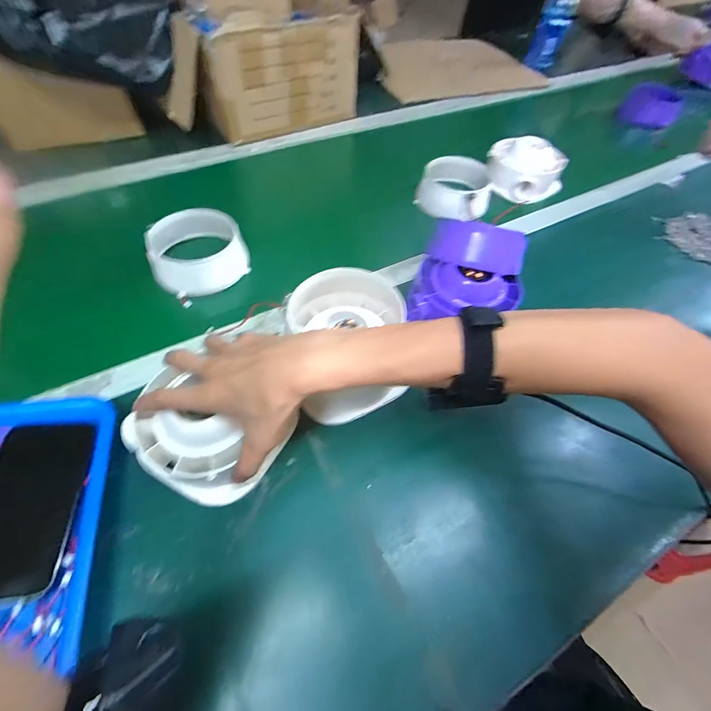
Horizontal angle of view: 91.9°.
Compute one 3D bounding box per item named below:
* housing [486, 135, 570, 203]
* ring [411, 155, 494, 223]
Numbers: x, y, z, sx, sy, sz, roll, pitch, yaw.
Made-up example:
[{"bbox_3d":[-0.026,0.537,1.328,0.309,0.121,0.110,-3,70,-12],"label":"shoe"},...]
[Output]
[{"bbox_3d":[0.310,-0.345,0.636,0.146,0.065,0.108,26,59,14],"label":"housing"},{"bbox_3d":[0.181,-0.302,0.605,0.128,0.056,0.144,17,58,9],"label":"ring"}]

